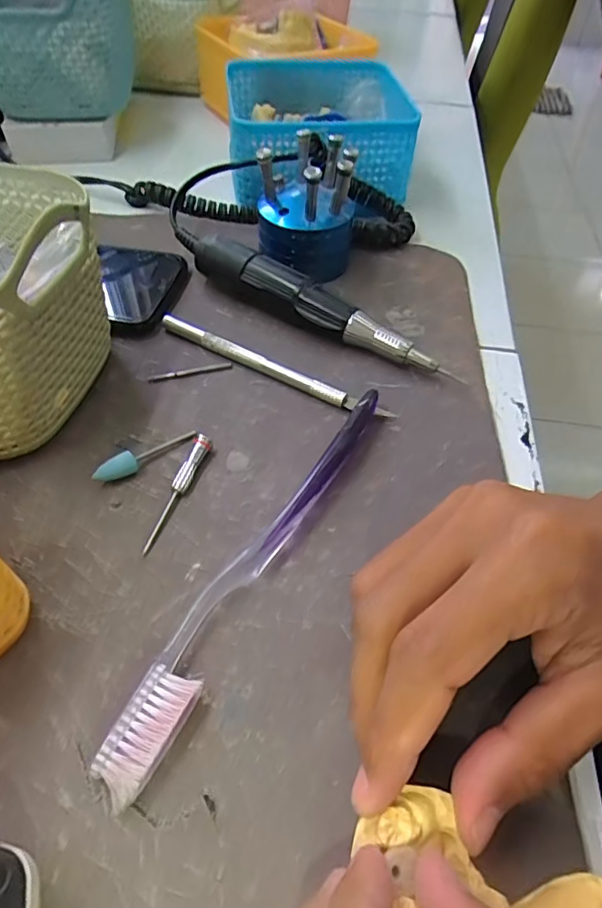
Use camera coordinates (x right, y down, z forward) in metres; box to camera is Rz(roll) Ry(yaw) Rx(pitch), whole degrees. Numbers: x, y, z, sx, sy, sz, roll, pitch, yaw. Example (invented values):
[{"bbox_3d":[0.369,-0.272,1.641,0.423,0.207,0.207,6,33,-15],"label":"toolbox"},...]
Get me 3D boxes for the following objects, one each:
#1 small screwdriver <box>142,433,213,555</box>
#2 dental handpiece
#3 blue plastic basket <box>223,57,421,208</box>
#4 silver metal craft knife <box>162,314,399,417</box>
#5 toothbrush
[{"bbox_3d":[-0.052,0.016,0.228,0.009,0.009,0.058,13,51,8],"label":"small screwdriver"},{"bbox_3d":[0.000,-0.085,0.300,0.180,0.024,0.021,30,55,21],"label":"dental handpiece"},{"bbox_3d":[0.010,-0.246,0.406,0.124,0.060,0.137,-4,50,-6],"label":"blue plastic basket"},{"bbox_3d":[-0.016,-0.046,0.280,0.136,0.009,0.009,25,54,18],"label":"silver metal craft knife"},{"bbox_3d":[-0.015,0.035,0.210,0.024,0.014,0.186,24,53,16],"label":"toothbrush"}]

